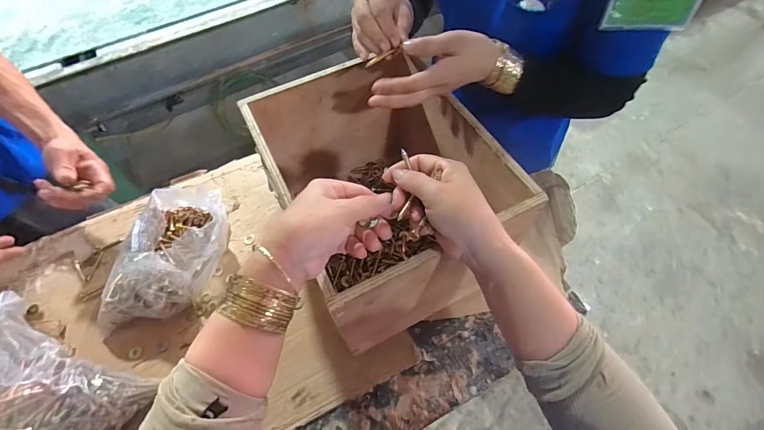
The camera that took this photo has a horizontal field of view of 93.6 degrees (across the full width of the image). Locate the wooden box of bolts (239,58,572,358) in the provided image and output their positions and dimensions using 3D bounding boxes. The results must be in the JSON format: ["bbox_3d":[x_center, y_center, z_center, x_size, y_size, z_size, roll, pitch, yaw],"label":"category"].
[{"bbox_3d":[0.001,-0.024,0.521,0.259,0.216,0.344,-24,60,-12],"label":"wooden box of bolts"}]

